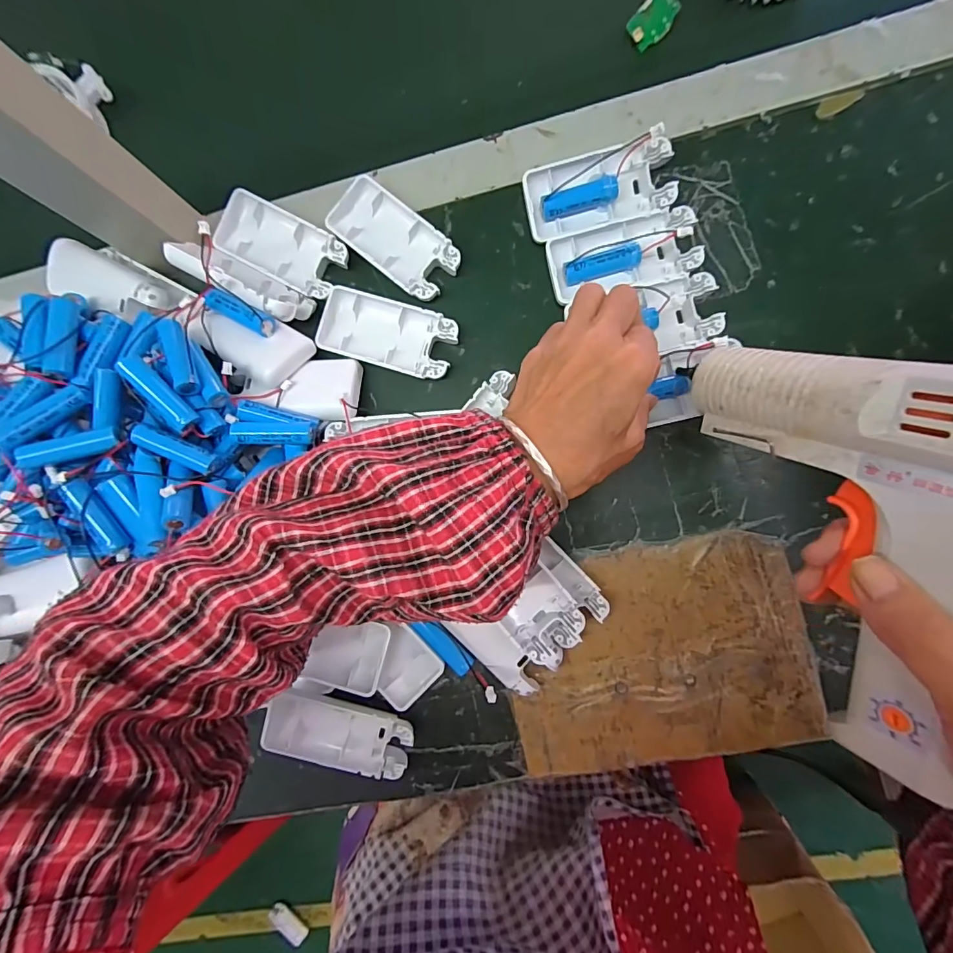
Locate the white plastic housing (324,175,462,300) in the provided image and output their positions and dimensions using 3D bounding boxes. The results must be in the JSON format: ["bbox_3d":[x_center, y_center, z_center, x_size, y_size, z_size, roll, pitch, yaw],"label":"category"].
[{"bbox_3d":[-0.056,-0.163,0.312,0.093,0.016,0.045,40,93,7],"label":"white plastic housing"}]

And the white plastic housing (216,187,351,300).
[{"bbox_3d":[-0.136,-0.162,0.316,0.092,0.017,0.043,28,91,7],"label":"white plastic housing"}]

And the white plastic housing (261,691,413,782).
[{"bbox_3d":[-0.090,0.172,0.299,0.093,0.026,0.045,9,89,7],"label":"white plastic housing"}]

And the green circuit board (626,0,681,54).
[{"bbox_3d":[0.122,-0.313,0.307,0.024,0.007,0.032,34,119,-25],"label":"green circuit board"}]

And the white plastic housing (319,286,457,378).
[{"bbox_3d":[-0.061,-0.098,0.312,0.093,0.014,0.046,16,90,7],"label":"white plastic housing"}]

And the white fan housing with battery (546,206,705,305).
[{"bbox_3d":[0.096,-0.143,0.295,0.093,0.017,0.044,-11,87,6],"label":"white fan housing with battery"}]

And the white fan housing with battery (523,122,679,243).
[{"bbox_3d":[0.080,-0.187,0.296,0.093,0.020,0.047,-13,86,6],"label":"white fan housing with battery"}]

